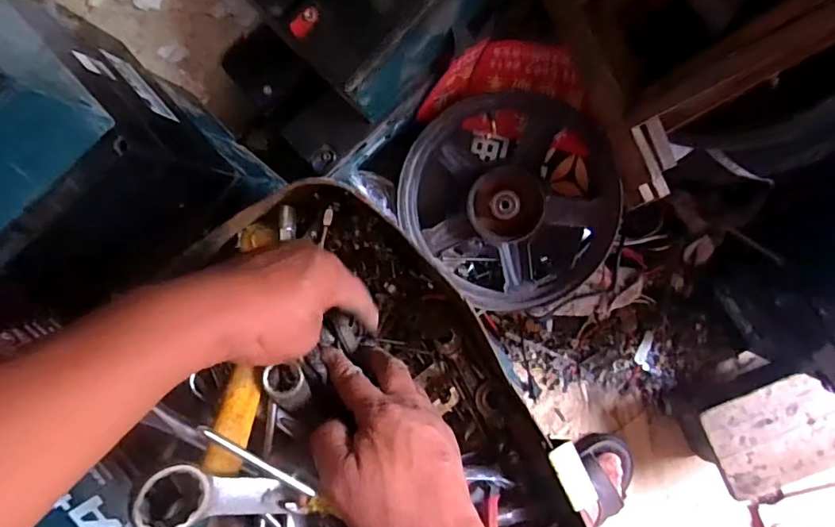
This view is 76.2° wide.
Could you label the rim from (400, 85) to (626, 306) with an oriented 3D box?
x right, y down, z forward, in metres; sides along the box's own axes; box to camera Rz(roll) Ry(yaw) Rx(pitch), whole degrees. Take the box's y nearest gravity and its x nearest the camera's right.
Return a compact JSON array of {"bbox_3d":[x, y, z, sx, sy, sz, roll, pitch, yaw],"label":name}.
[{"bbox_3d":[0.107,-0.074,0.647,0.245,0.074,0.268,-39,91,6],"label":"rim"}]

